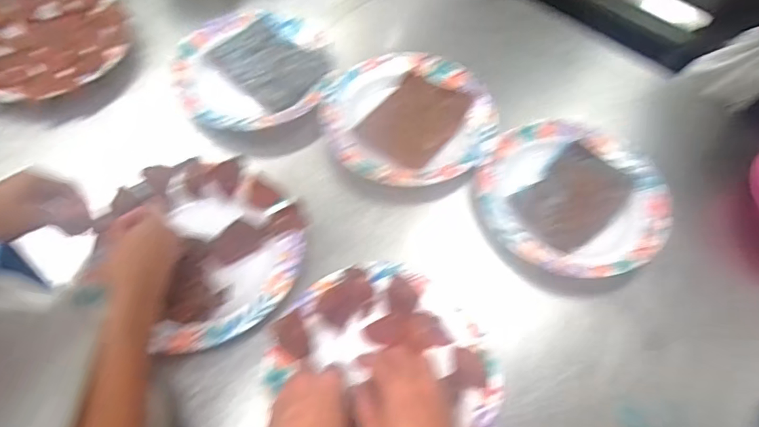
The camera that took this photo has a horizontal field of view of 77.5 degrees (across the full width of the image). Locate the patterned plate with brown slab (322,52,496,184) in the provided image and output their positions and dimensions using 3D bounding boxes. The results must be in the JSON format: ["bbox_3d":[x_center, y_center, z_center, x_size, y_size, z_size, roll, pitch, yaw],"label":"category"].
[{"bbox_3d":[0.046,-0.147,0.717,0.247,0.034,0.244,1,62,-2],"label":"patterned plate with brown slab"}]

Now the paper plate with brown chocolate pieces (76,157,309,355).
[{"bbox_3d":[-0.222,0.043,0.587,0.246,0.029,0.238,1,62,-2],"label":"paper plate with brown chocolate pieces"}]

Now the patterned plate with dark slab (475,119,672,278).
[{"bbox_3d":[0.265,-0.027,0.657,0.252,0.028,0.245,1,62,-2],"label":"patterned plate with dark slab"}]

